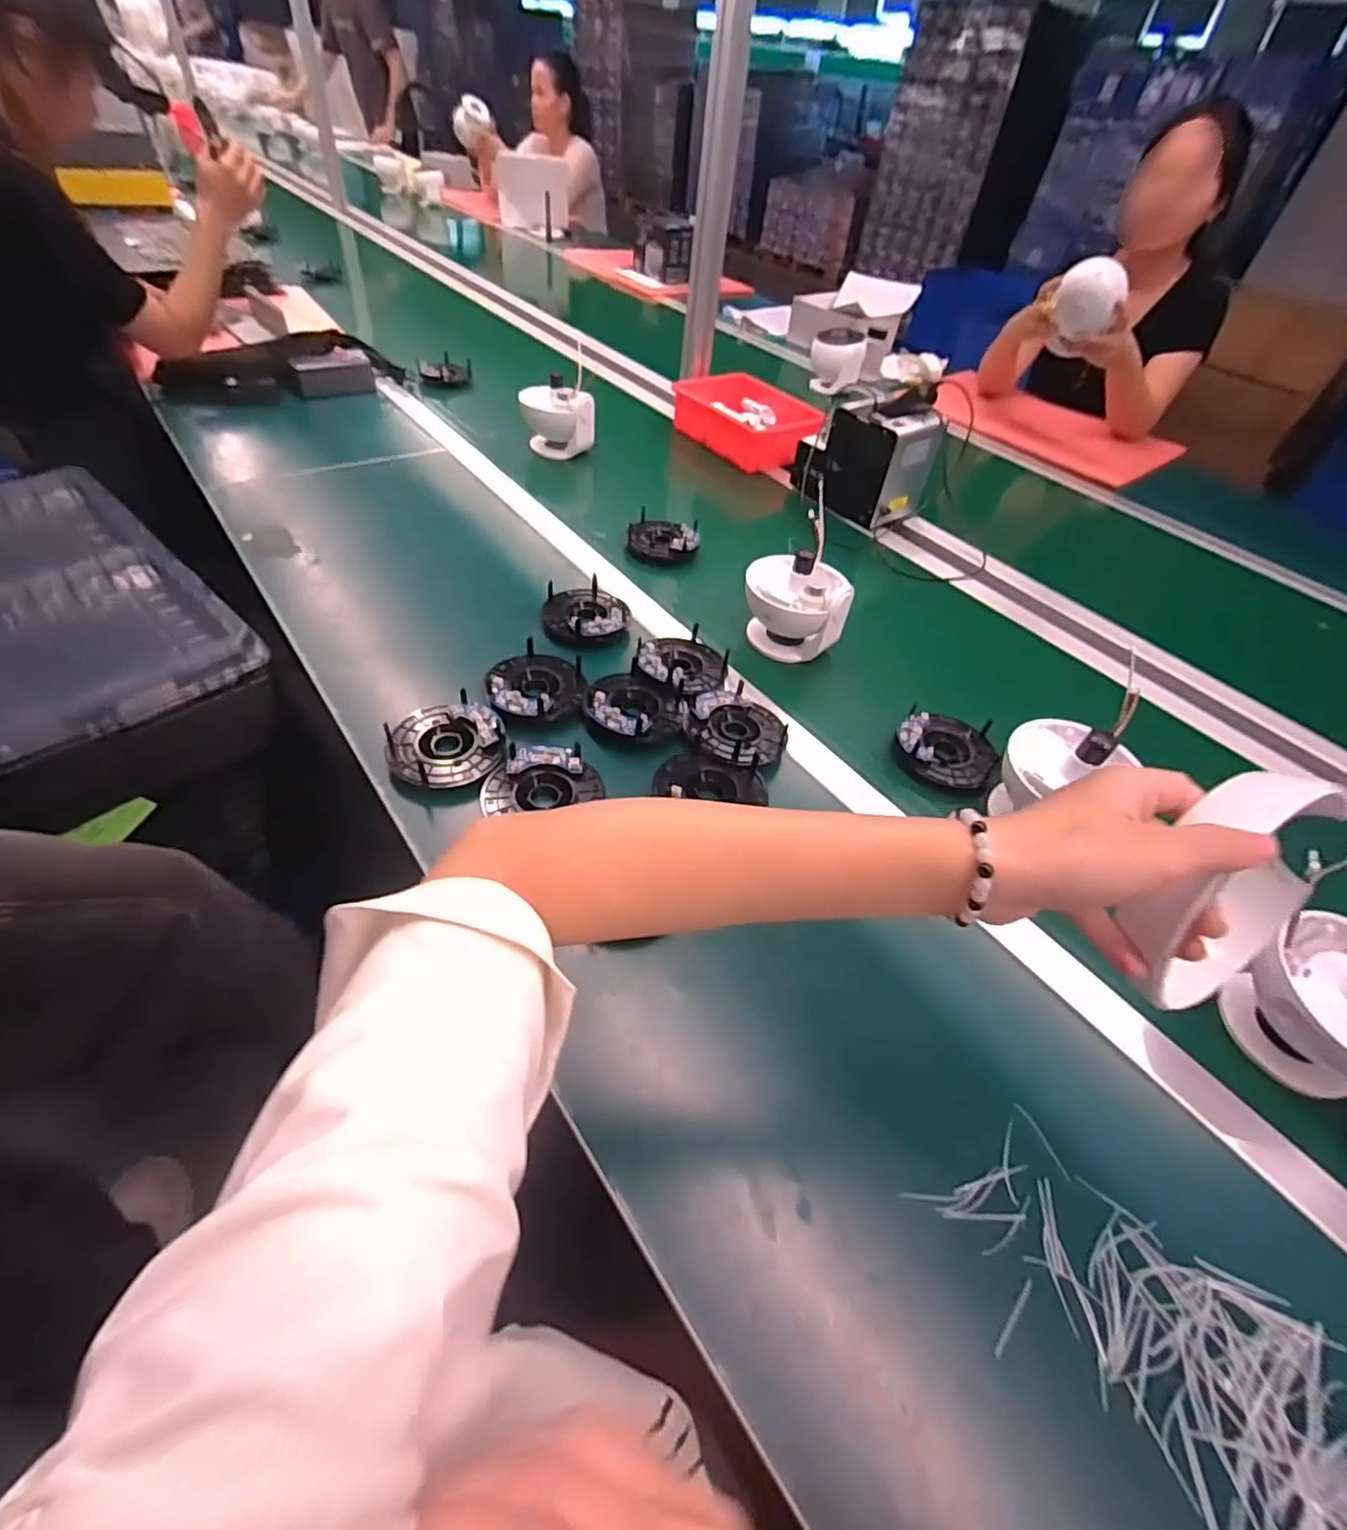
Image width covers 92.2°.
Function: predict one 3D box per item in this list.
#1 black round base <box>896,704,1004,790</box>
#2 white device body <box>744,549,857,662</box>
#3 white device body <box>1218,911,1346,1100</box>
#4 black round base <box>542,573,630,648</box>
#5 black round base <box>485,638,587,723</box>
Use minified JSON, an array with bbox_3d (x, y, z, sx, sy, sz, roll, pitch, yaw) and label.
[{"bbox_3d":[0.279,-0.020,0.649,0.101,0.027,0.103,4,48,-4],"label":"black round base"},{"bbox_3d":[0.139,-0.186,0.742,0.117,0.094,0.095,7,48,-1],"label":"white device body"},{"bbox_3d":[0.469,0.171,0.457,0.112,0.113,0.105,4,48,-4],"label":"white device body"},{"bbox_3d":[-0.099,-0.176,0.742,0.097,0.028,0.105,4,48,-4],"label":"black round base"},{"bbox_3d":[-0.139,-0.082,0.652,0.097,0.027,0.095,4,48,-4],"label":"black round base"}]

